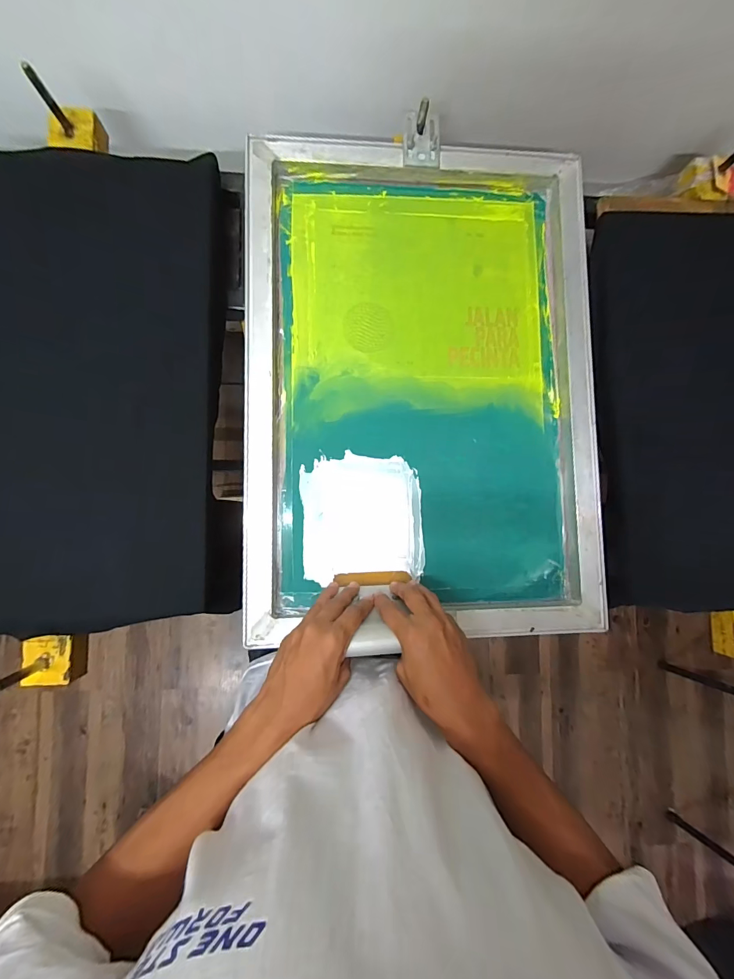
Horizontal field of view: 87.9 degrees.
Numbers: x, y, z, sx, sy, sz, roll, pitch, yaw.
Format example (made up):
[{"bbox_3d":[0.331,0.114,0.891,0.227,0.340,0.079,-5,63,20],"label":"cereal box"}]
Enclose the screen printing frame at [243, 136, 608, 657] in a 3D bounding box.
[{"bbox_3d":[0.078,-0.142,0.517,0.465,0.038,0.643,-1,86,-4],"label":"screen printing frame"}]

